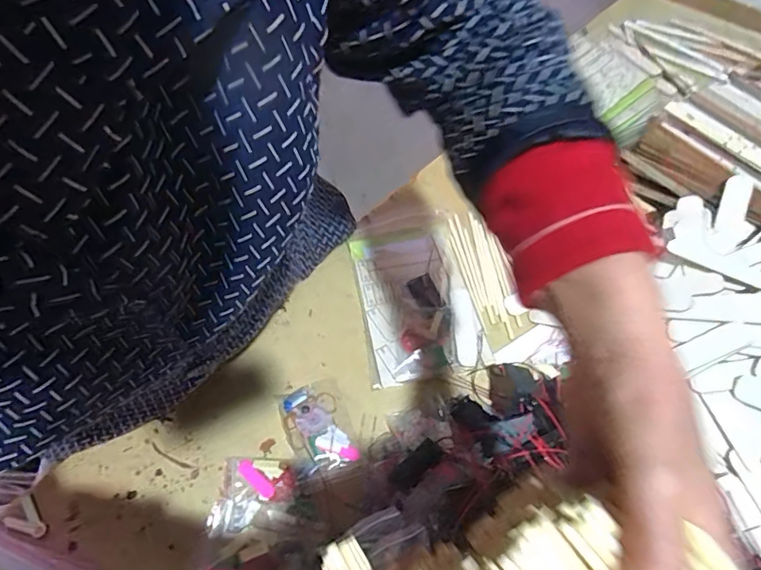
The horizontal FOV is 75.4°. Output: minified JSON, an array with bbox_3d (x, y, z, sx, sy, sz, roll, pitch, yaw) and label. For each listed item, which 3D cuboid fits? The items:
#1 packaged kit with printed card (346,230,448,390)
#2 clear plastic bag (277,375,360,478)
[{"bbox_3d":[0.032,0.017,0.632,0.117,0.027,0.208,-9,61,-5],"label":"packaged kit with printed card"},{"bbox_3d":[-0.072,0.158,0.553,0.071,0.025,0.103,-19,62,-10],"label":"clear plastic bag"}]

